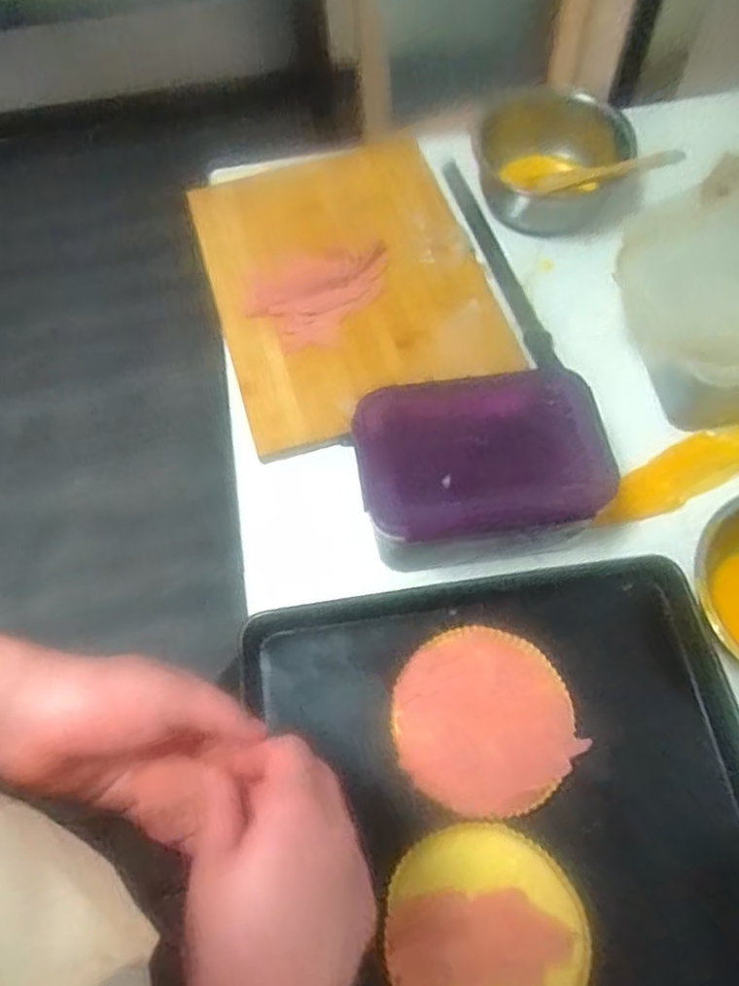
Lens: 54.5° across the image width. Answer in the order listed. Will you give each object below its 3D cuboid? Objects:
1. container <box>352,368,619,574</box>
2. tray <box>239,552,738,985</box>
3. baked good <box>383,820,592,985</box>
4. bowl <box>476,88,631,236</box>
[{"bbox_3d":[0.100,-0.023,0.671,0.214,0.106,0.157,-9,64,-2],"label":"container"},{"bbox_3d":[0.134,0.351,0.524,0.400,0.063,0.607,-11,64,-2],"label":"tray"},{"bbox_3d":[0.084,0.323,0.525,0.143,0.010,0.142,-20,65,-8],"label":"baked good"},{"bbox_3d":[0.221,-0.389,0.866,0.184,0.112,0.152,12,65,8],"label":"bowl"}]

